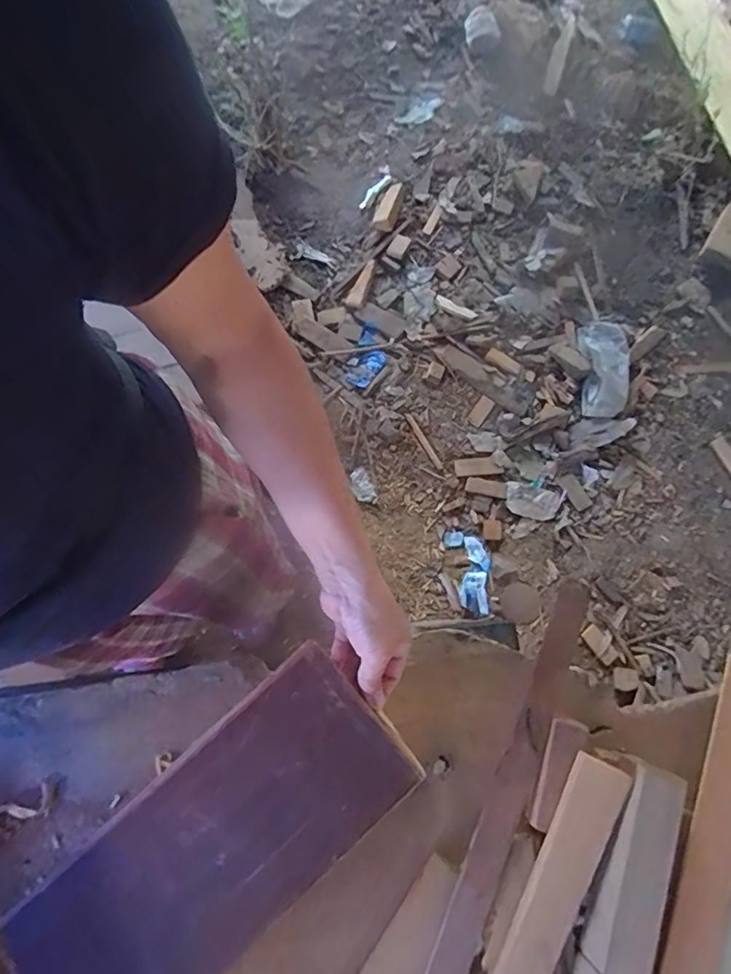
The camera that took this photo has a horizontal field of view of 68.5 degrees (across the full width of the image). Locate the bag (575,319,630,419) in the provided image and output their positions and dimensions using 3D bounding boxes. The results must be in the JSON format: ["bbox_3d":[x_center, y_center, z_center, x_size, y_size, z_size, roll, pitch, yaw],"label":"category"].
[{"bbox_3d":[0.599,-0.307,1.354,0.103,0.072,0.271,0,76,2],"label":"bag"}]

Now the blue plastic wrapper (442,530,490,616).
[{"bbox_3d":[0.246,0.195,1.254,0.086,0.035,0.199,-13,76,-1],"label":"blue plastic wrapper"}]

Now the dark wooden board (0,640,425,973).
[{"bbox_3d":[-0.138,0.303,0.421,0.372,0.017,0.139,-42,79,-7],"label":"dark wooden board"}]

